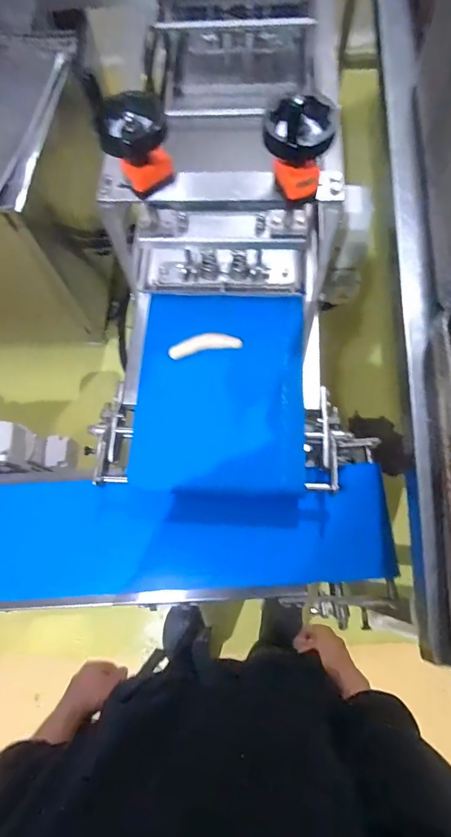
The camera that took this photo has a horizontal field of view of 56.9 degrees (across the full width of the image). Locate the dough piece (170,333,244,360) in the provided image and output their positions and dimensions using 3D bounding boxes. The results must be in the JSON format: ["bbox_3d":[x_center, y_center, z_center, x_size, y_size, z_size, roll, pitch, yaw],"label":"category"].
[{"bbox_3d":[-0.038,-0.140,0.767,0.131,0.011,0.041,-13,71,-1],"label":"dough piece"}]

